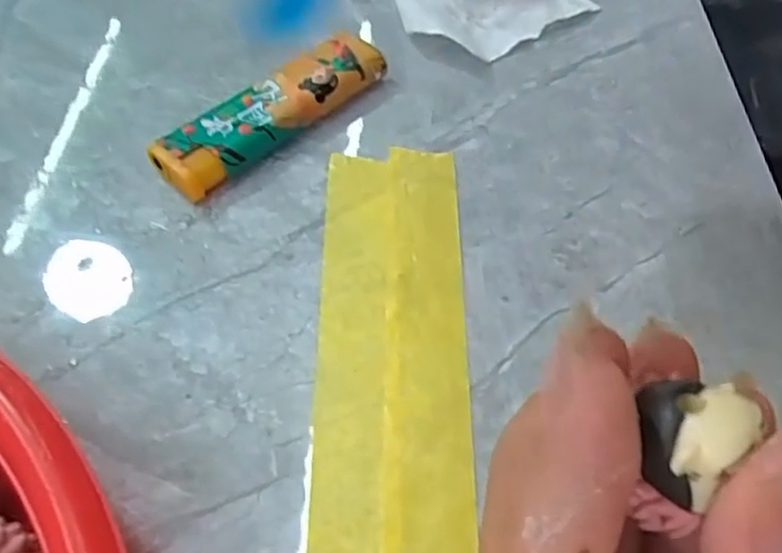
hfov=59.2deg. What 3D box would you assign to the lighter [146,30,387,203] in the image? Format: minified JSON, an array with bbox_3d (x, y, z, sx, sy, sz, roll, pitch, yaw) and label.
[{"bbox_3d":[-0.035,-0.049,0.209,0.076,0.014,0.022,-37,61,-22],"label":"lighter"}]

